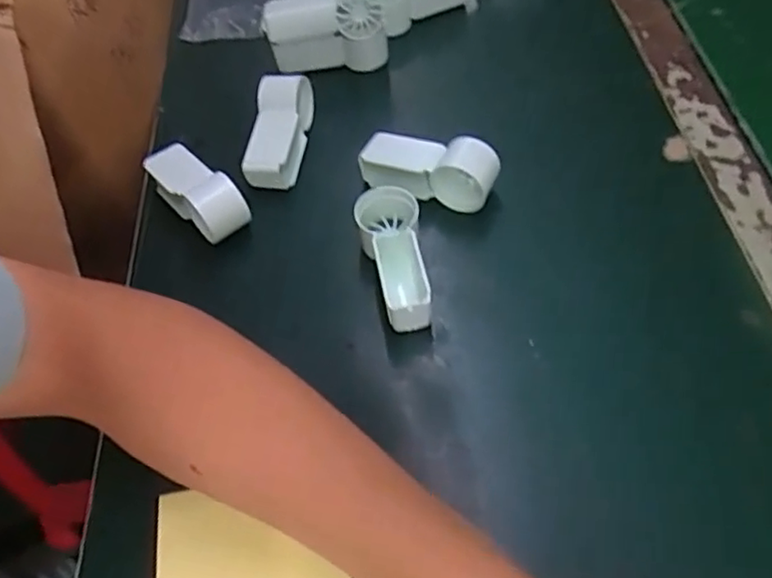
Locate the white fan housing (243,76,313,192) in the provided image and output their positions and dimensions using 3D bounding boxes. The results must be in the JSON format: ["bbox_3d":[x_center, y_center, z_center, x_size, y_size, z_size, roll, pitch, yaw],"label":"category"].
[{"bbox_3d":[-0.079,-0.116,0.488,0.039,0.035,0.088,6,69,9],"label":"white fan housing"}]

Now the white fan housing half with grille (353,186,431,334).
[{"bbox_3d":[0.004,-0.020,0.413,0.040,0.037,0.098,-6,55,1],"label":"white fan housing half with grille"}]

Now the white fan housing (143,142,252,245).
[{"bbox_3d":[-0.135,-0.069,0.462,0.033,0.044,0.094,-39,61,-20],"label":"white fan housing"}]

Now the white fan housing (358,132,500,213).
[{"bbox_3d":[0.030,-0.082,0.451,0.091,0.043,0.031,13,57,14],"label":"white fan housing"}]

